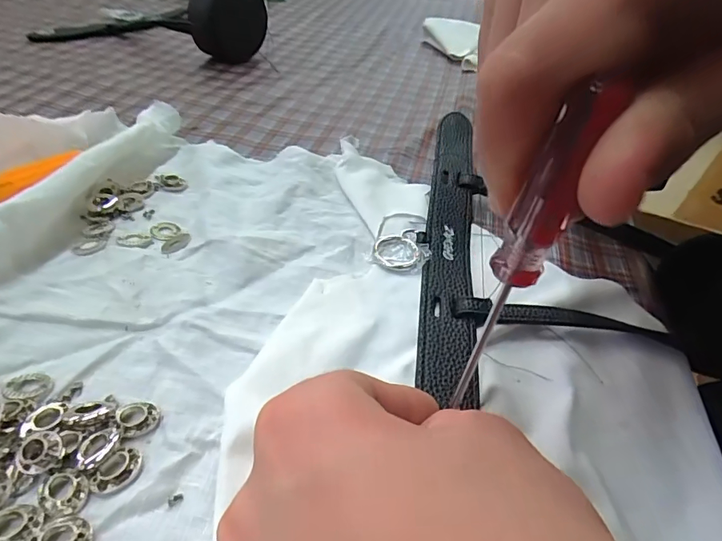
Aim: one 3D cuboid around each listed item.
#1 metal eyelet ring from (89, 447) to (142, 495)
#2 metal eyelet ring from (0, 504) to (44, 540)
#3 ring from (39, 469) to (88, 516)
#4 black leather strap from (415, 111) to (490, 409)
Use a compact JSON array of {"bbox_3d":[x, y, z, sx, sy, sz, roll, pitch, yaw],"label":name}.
[{"bbox_3d":[-0.084,0.068,0.156,0.013,0.004,0.015,5,42,-1],"label":"metal eyelet ring"},{"bbox_3d":[-0.110,0.080,0.141,0.017,0.006,0.014,5,42,-1],"label":"metal eyelet ring"},{"bbox_3d":[-0.098,0.073,0.149,0.014,0.004,0.014,3,42,-3],"label":"ring"},{"bbox_3d":[0.056,-0.029,0.272,0.031,0.010,0.237,6,45,8],"label":"black leather strap"}]

